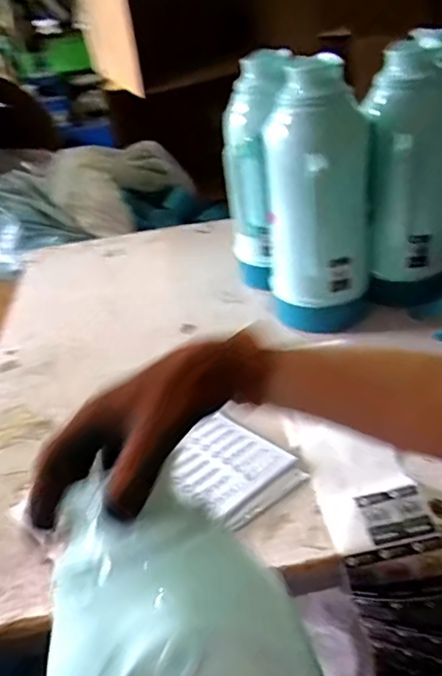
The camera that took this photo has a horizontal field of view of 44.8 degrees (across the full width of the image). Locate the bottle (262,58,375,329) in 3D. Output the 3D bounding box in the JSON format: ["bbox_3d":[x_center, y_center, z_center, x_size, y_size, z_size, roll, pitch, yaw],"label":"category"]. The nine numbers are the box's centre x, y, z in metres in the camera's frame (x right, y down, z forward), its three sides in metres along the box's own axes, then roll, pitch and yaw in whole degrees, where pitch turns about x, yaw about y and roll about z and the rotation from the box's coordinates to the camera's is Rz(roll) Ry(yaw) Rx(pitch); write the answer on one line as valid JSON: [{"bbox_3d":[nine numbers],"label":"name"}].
[{"bbox_3d":[0.149,-0.193,0.818,0.155,0.374,0.125,-1,32,10],"label":"bottle"}]

